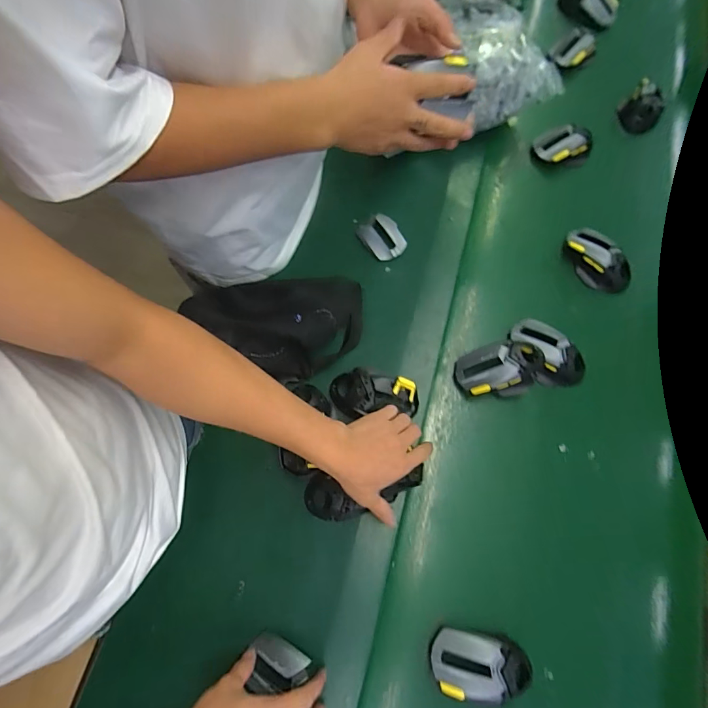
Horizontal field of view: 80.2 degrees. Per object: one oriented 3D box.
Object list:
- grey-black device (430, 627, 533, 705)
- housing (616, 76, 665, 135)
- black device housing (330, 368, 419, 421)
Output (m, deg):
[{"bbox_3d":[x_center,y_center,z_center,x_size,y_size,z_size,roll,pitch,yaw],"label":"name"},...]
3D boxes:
[{"bbox_3d":[0.146,0.354,0.476,0.111,0.029,0.060,5,73,2],"label":"grey-black device"},{"bbox_3d":[0.521,-0.440,0.765,0.071,0.055,0.070,40,73,9],"label":"housing"},{"bbox_3d":[0.029,0.054,0.568,0.117,0.025,0.064,2,73,0],"label":"black device housing"}]

